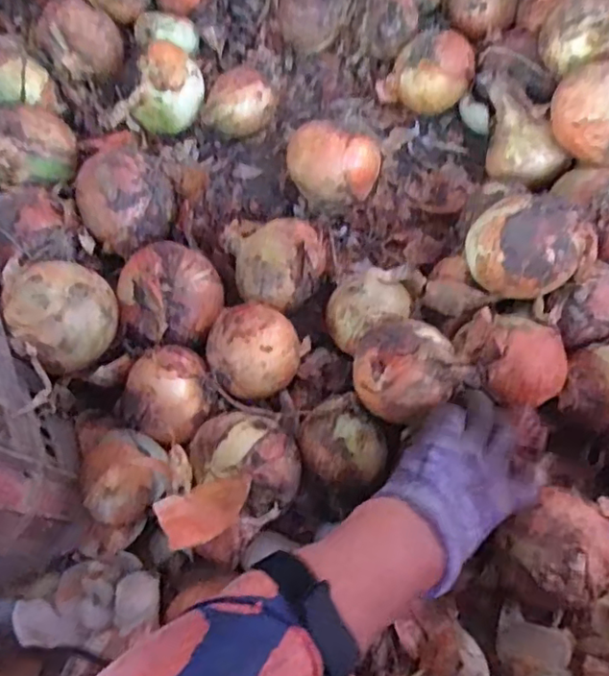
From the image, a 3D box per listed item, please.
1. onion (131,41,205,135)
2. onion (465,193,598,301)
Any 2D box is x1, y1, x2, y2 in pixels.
[{"bbox_3d":[-0.134,-0.244,0.598,0.057,0.055,0.072,14,71,5],"label":"onion"},{"bbox_3d":[0.172,-0.070,0.472,0.075,0.057,0.076,-27,72,-9],"label":"onion"}]

